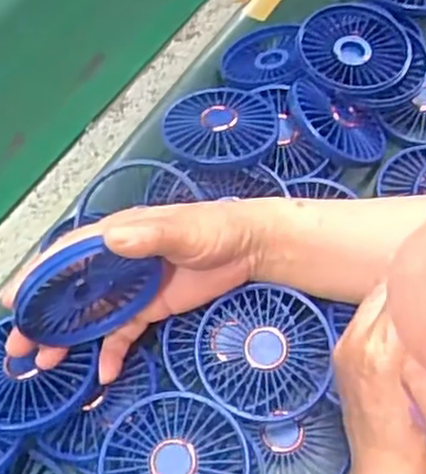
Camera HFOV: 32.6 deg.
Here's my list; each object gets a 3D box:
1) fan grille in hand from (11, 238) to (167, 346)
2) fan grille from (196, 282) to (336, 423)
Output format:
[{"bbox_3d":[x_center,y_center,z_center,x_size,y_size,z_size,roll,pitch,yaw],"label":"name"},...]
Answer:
[{"bbox_3d":[-0.072,0.031,0.420,0.079,0.082,0.012,-31,61,-17],"label":"fan grille in hand"},{"bbox_3d":[0.033,0.075,0.469,0.084,0.016,0.082,9,71,0],"label":"fan grille"}]

